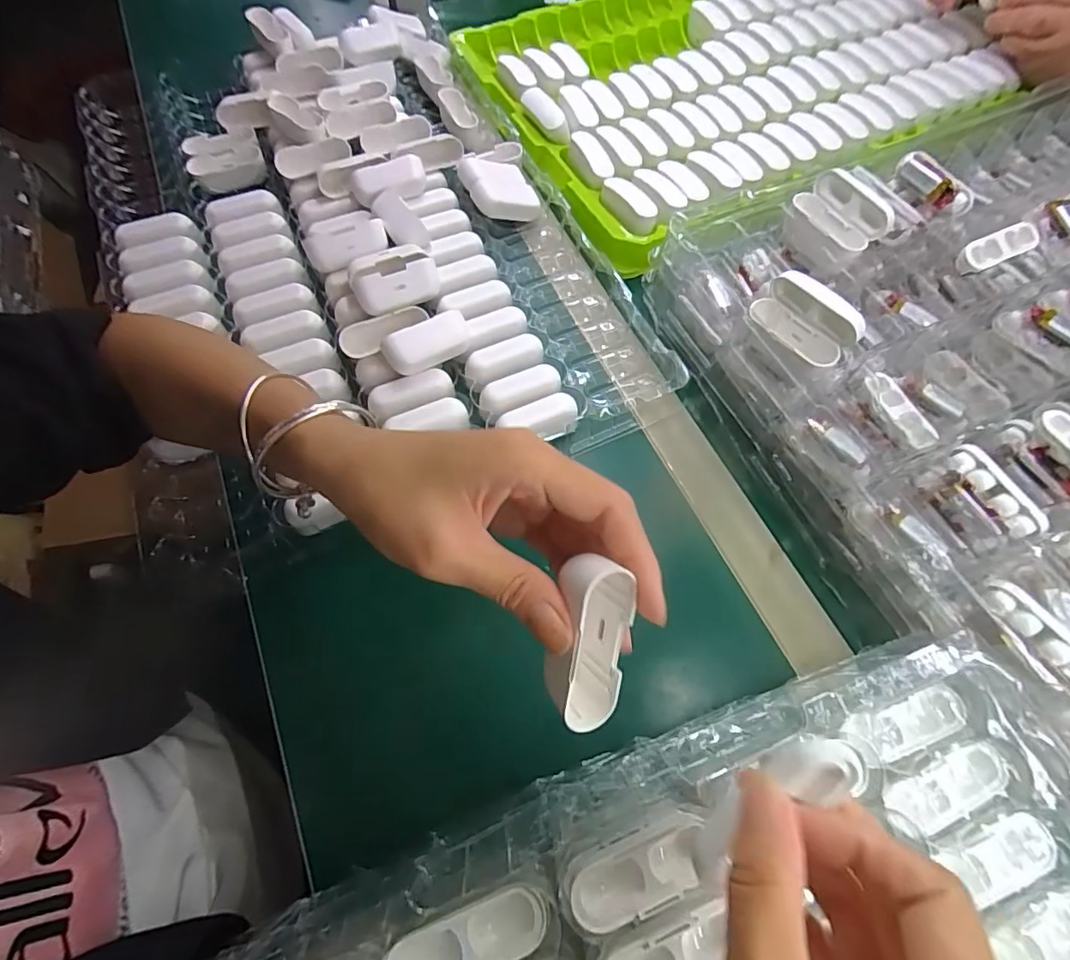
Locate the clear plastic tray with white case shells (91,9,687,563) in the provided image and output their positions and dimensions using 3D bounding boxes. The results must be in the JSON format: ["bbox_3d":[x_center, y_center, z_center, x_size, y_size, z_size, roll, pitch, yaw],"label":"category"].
[{"bbox_3d":[-0.167,-0.230,0.468,0.379,0.071,0.554,-22,66,-11],"label":"clear plastic tray with white case shells"}]

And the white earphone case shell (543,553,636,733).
[{"bbox_3d":[0.020,0.062,0.202,0.029,0.067,0.024,8,22,6],"label":"white earphone case shell"}]

